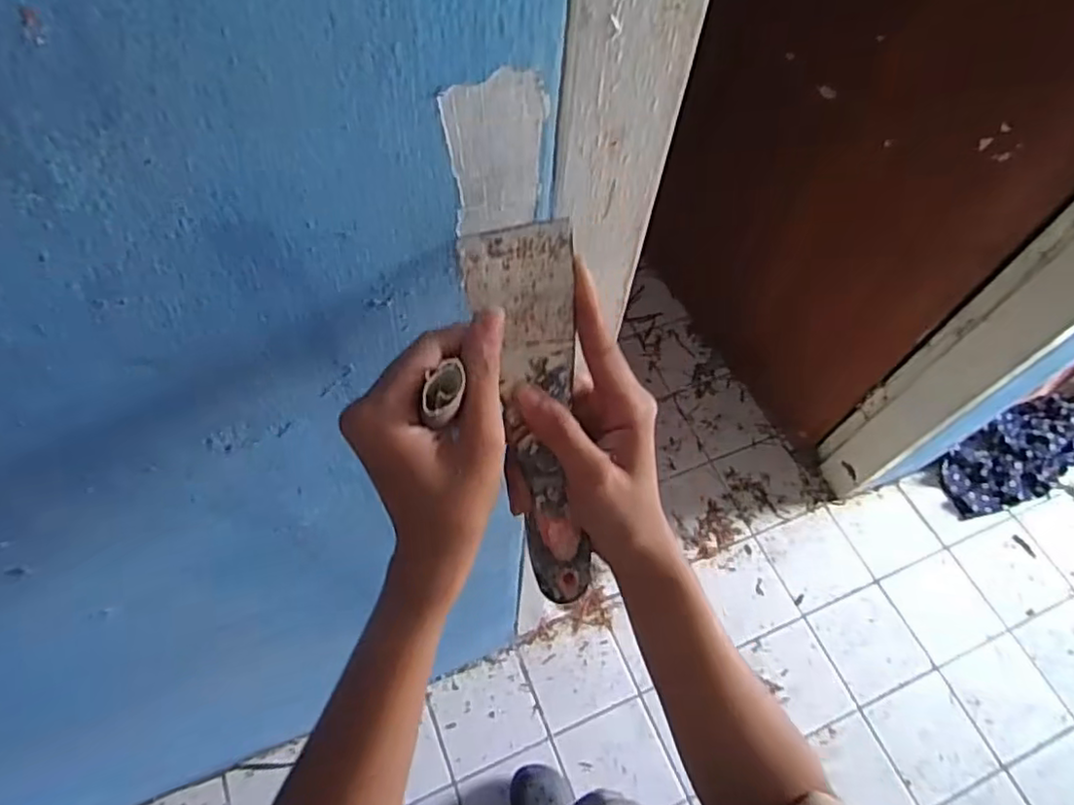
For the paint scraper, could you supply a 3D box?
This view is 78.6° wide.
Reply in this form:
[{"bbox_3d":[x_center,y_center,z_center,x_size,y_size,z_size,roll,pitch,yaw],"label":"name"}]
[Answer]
[{"bbox_3d":[0.000,0.015,0.316,0.045,0.195,0.011,-10,24,-7],"label":"paint scraper"}]

